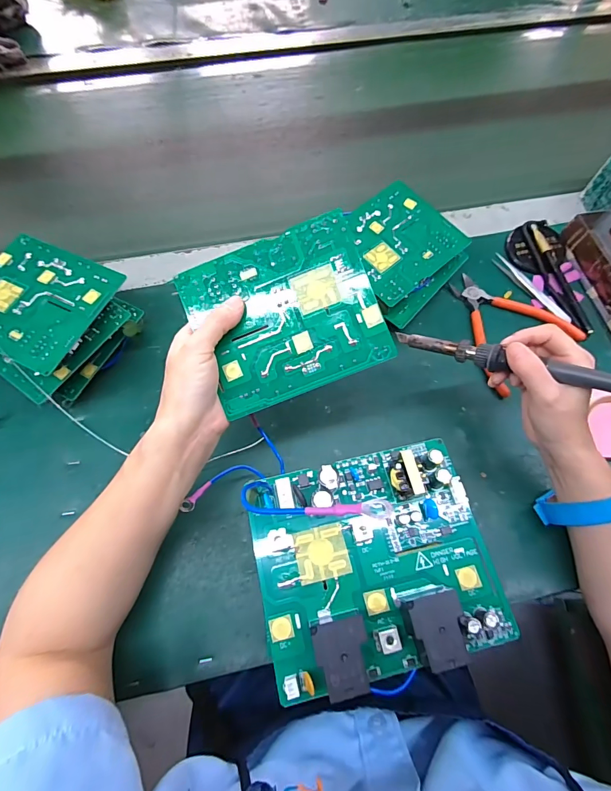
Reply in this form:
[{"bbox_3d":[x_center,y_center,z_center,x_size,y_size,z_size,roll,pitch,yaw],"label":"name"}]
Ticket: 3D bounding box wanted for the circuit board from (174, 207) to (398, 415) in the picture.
[{"bbox_3d":[-0.014,-0.058,0.274,0.129,0.004,0.113,-21,88,3],"label":"circuit board"}]

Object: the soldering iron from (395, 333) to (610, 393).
[{"bbox_3d":[0.170,-0.024,0.296,0.207,0.015,0.016,18,70,32],"label":"soldering iron"}]

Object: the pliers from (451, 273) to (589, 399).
[{"bbox_3d":[0.220,-0.084,0.426,0.125,0.011,0.137,-34,72,-14],"label":"pliers"}]

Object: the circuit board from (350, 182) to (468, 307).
[{"bbox_3d":[0.101,-0.173,0.417,0.128,0.004,0.112,-38,73,-15],"label":"circuit board"}]

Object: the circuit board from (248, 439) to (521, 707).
[{"bbox_3d":[0.038,0.089,0.209,0.129,0.033,0.111,-12,68,-6],"label":"circuit board"}]

